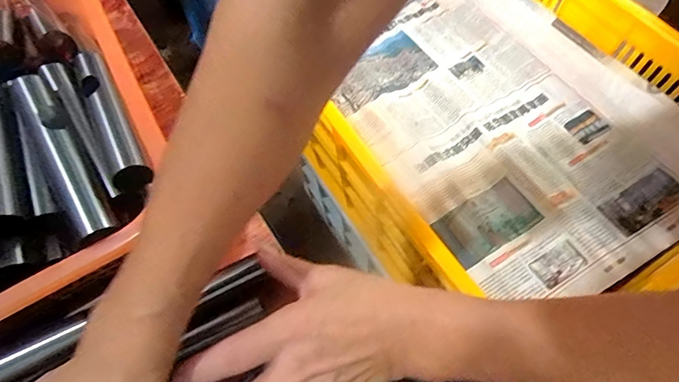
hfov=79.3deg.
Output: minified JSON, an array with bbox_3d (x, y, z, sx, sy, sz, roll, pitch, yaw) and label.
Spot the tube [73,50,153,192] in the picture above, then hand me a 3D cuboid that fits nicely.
[{"bbox_3d":[-0.175,-0.059,0.304,0.024,0.019,0.148,-30,65,-12],"label":"tube"}]

